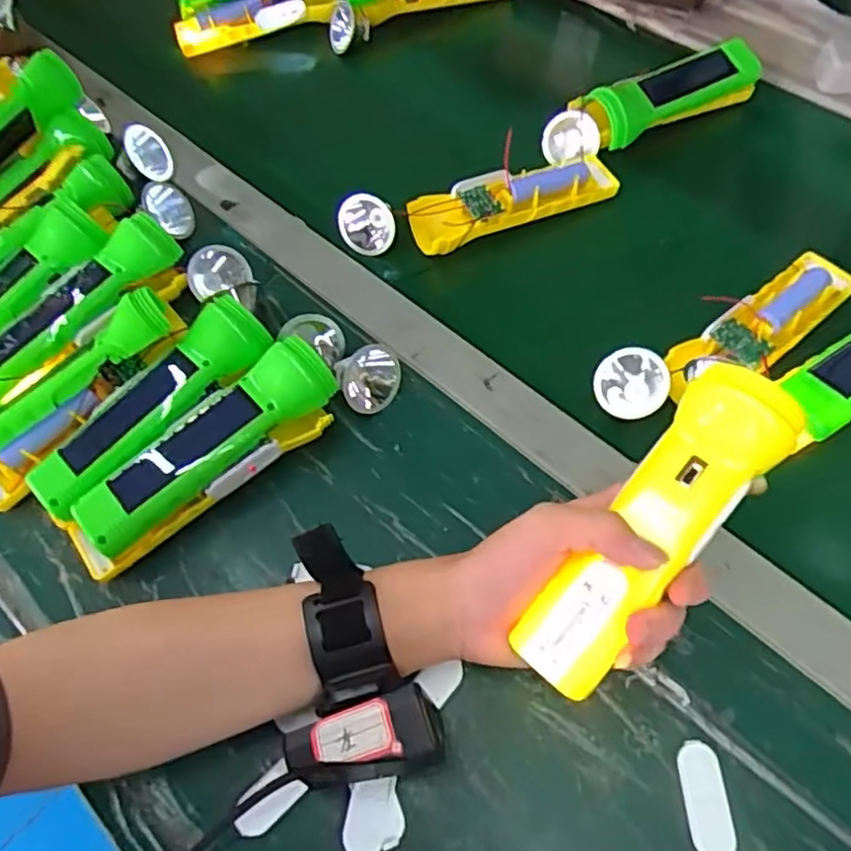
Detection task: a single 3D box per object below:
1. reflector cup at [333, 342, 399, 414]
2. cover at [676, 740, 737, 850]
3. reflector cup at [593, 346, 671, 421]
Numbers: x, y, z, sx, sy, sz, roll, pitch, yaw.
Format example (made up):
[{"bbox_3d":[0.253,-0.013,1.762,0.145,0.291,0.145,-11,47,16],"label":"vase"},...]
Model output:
[{"bbox_3d":[-0.035,-0.031,0.426,0.042,0.015,0.039,-33,80,13],"label":"reflector cup"},{"bbox_3d":[0.135,0.180,0.319,0.020,0.004,0.050,-5,60,0],"label":"cover"},{"bbox_3d":[0.132,-0.029,0.429,0.045,0.024,0.043,-17,102,11],"label":"reflector cup"}]

